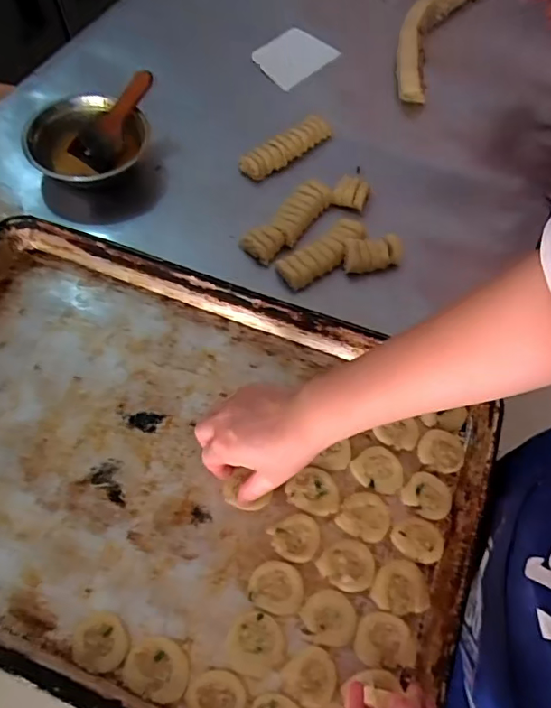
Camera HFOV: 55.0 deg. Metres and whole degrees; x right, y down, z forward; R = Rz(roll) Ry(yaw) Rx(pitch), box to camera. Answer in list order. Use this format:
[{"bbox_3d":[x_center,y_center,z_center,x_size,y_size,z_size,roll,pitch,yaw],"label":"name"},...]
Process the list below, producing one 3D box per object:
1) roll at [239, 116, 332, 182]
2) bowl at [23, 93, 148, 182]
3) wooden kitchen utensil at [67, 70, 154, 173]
[{"bbox_3d":[0.016,-0.301,0.775,0.153,0.031,0.045,-35,68,-18],"label":"roll"},{"bbox_3d":[-0.264,-0.293,0.742,0.143,0.056,0.156,0,63,0],"label":"bowl"},{"bbox_3d":[-0.222,-0.328,0.739,0.068,0.015,0.151,34,90,16],"label":"wooden kitchen utensil"}]

